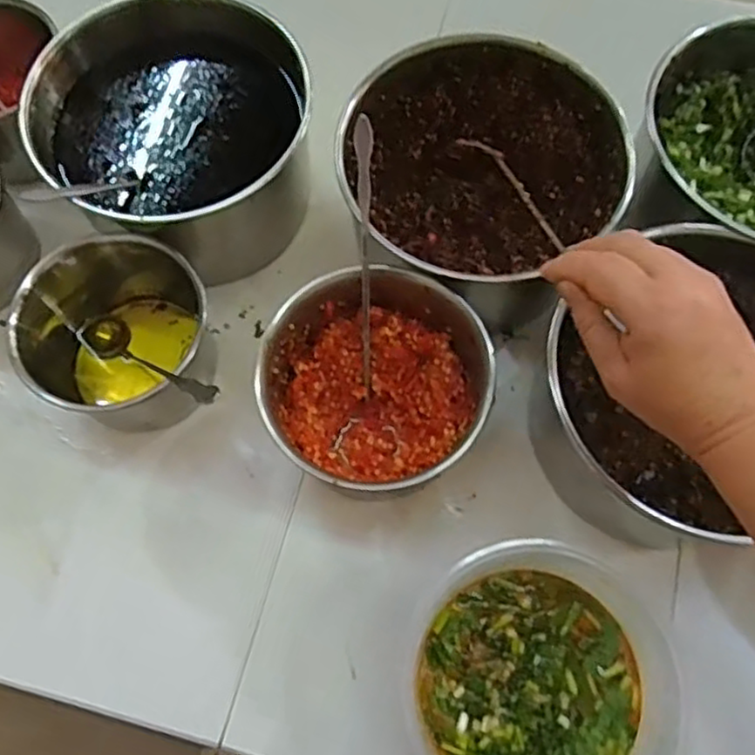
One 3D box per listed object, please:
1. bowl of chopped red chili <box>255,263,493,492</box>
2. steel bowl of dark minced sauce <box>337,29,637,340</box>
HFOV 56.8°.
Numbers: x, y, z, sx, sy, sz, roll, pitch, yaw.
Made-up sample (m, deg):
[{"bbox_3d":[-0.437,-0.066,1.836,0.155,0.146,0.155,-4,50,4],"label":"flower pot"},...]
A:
[{"bbox_3d":[-0.002,0.007,0.520,0.153,0.106,0.142,1,70,-2],"label":"bowl of chopped red chili"},{"bbox_3d":[0.082,-0.153,0.565,0.199,0.114,0.213,1,70,-2],"label":"steel bowl of dark minced sauce"}]

